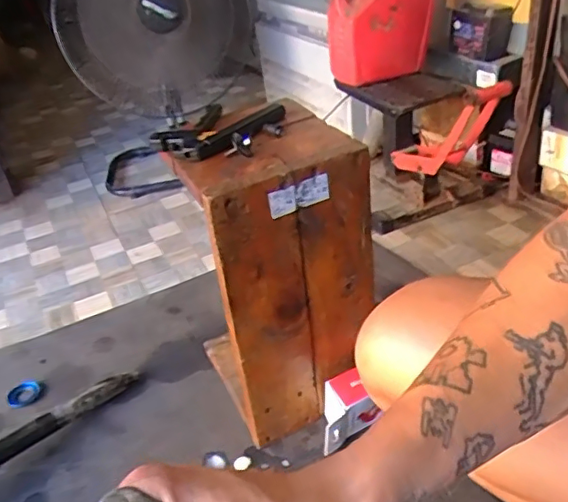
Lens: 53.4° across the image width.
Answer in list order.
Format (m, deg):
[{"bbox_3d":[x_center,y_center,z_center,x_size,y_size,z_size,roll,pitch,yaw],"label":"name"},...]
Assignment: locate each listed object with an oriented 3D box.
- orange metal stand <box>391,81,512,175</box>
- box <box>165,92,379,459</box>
[{"bbox_3d":[0.339,-0.231,1.143,0.093,0.094,0.327,-26,-6,-26],"label":"orange metal stand"},{"bbox_3d":[-0.013,0.039,0.771,0.196,0.404,0.192,-20,37,-19],"label":"box"}]

